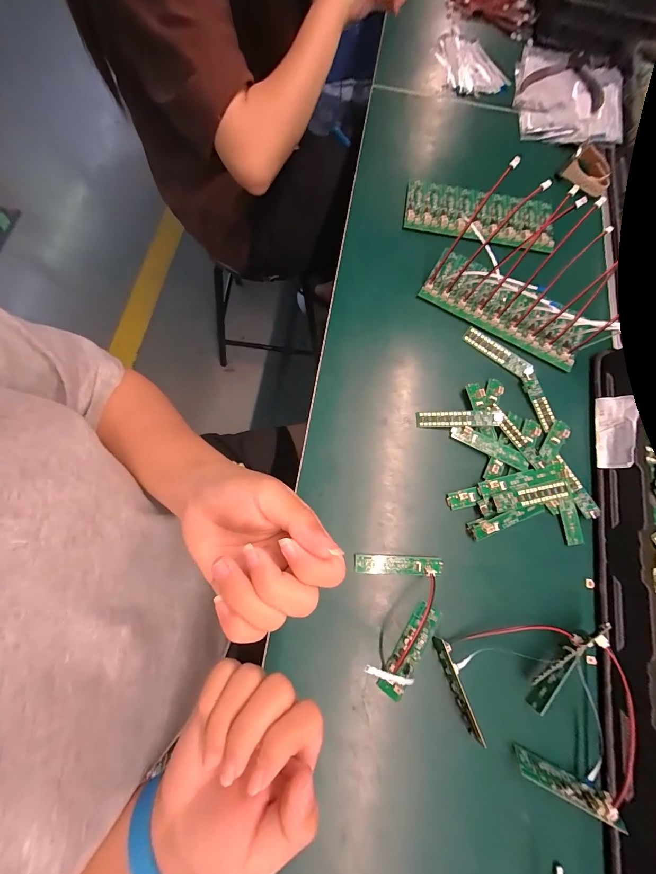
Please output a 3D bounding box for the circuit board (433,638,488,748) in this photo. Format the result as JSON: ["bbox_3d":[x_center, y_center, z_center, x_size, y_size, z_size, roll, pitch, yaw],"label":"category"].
[{"bbox_3d":[0.112,0.218,0.276,0.011,0.020,0.079,-18,76,-6],"label":"circuit board"}]

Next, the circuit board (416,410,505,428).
[{"bbox_3d":[0.143,-0.019,0.342,0.090,0.006,0.018,-1,86,9],"label":"circuit board"}]

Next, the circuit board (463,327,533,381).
[{"bbox_3d":[0.197,-0.098,0.363,0.084,0.007,0.017,38,78,9],"label":"circuit board"}]

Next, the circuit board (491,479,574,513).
[{"bbox_3d":[0.209,0.060,0.321,0.085,0.007,0.018,-11,75,-4],"label":"circuit board"}]

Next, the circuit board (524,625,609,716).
[{"bbox_3d":[0.209,0.199,0.276,0.013,0.019,0.095,41,91,9],"label":"circuit board"}]

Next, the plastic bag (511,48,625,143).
[{"bbox_3d":[0.364,-0.527,0.478,0.151,0.020,0.218,15,75,0],"label":"plastic bag"}]

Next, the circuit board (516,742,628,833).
[{"bbox_3d":[0.194,0.283,0.256,0.076,0.022,0.006,23,111,13],"label":"circuit board"}]

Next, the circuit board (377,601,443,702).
[{"bbox_3d":[0.075,0.193,0.287,0.022,0.005,0.081,29,73,26],"label":"circuit board"}]

